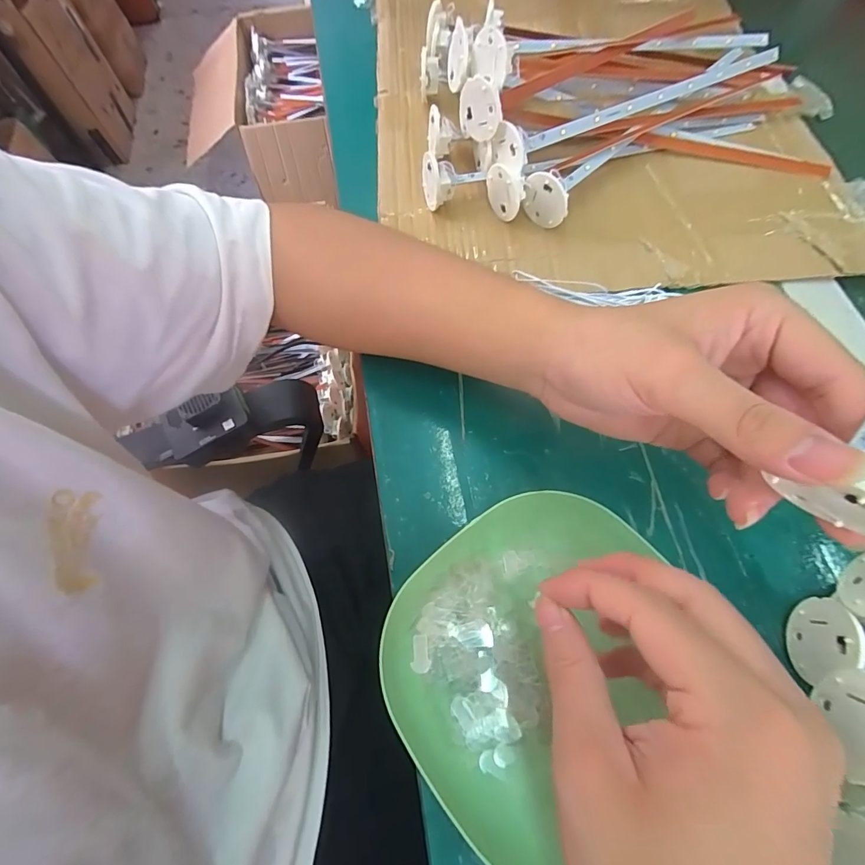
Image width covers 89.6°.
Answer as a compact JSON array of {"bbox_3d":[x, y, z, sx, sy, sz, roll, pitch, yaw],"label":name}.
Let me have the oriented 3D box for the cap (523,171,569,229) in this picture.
[{"bbox_3d":[0.083,-0.170,0.322,0.035,0.038,0.006,34,71,15],"label":"cap"}]

